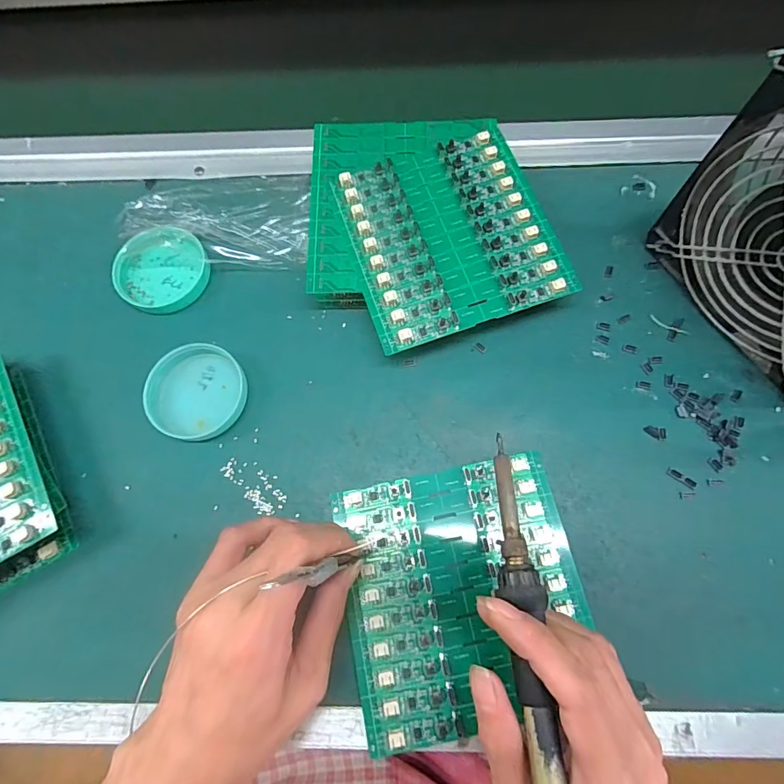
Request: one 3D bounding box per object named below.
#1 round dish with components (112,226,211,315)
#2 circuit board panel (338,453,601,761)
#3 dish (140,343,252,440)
[{"bbox_3d":[-0.170,-0.090,0.331,0.065,0.010,0.064,-1,73,2],"label":"round dish with components"},{"bbox_3d":[0.042,0.114,0.260,0.134,0.009,0.136,-12,73,-1],"label":"circuit board panel"},{"bbox_3d":[-0.131,0.000,0.301,0.063,0.014,0.061,-1,73,2],"label":"dish"}]

